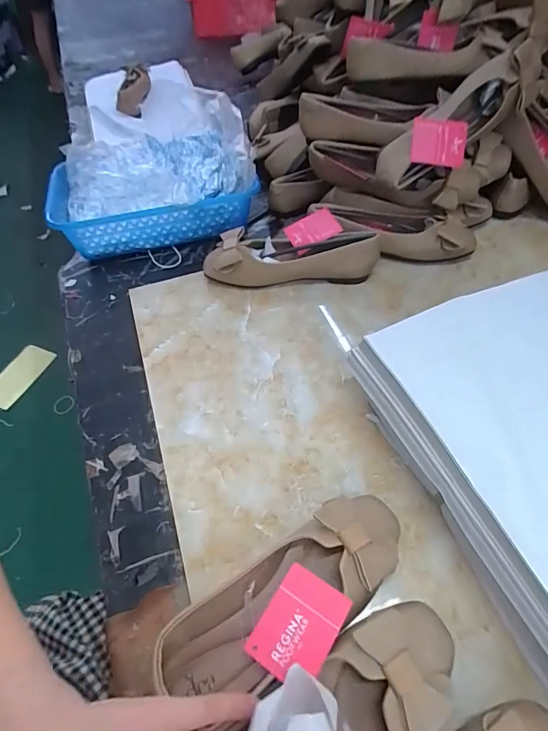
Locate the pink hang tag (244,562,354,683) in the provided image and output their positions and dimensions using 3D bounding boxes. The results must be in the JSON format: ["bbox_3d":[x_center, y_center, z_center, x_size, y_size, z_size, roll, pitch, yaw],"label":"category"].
[{"bbox_3d":[0.020,0.200,0.313,0.054,0.004,0.071,24,57,27],"label":"pink hang tag"}]

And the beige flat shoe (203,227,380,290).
[{"bbox_3d":[0.024,-0.157,0.594,0.249,0.061,0.068,-4,52,1],"label":"beige flat shoe"}]

